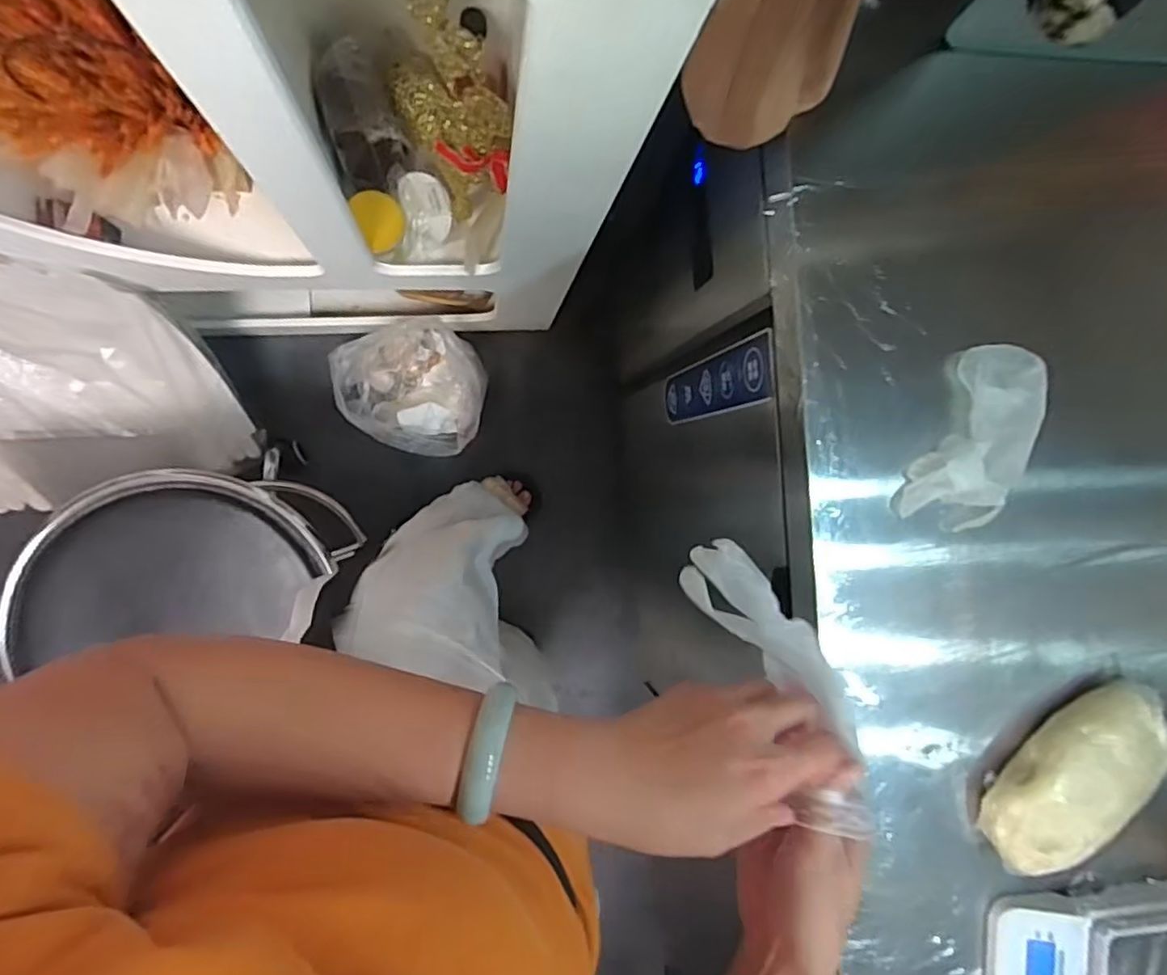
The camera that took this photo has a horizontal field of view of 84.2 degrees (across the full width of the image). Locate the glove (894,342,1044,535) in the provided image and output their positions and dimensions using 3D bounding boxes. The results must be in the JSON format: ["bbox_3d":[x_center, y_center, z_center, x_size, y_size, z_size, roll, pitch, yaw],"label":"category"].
[{"bbox_3d":[0.360,-0.045,0.577,0.094,0.030,0.183,28,88,-10],"label":"glove"}]

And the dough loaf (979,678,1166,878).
[{"bbox_3d":[0.449,0.259,0.582,0.203,0.060,0.088,-39,98,-6],"label":"dough loaf"}]

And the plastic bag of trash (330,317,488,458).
[{"bbox_3d":[-0.312,-0.190,1.194,0.258,0.150,0.228,13,90,-10],"label":"plastic bag of trash"}]

